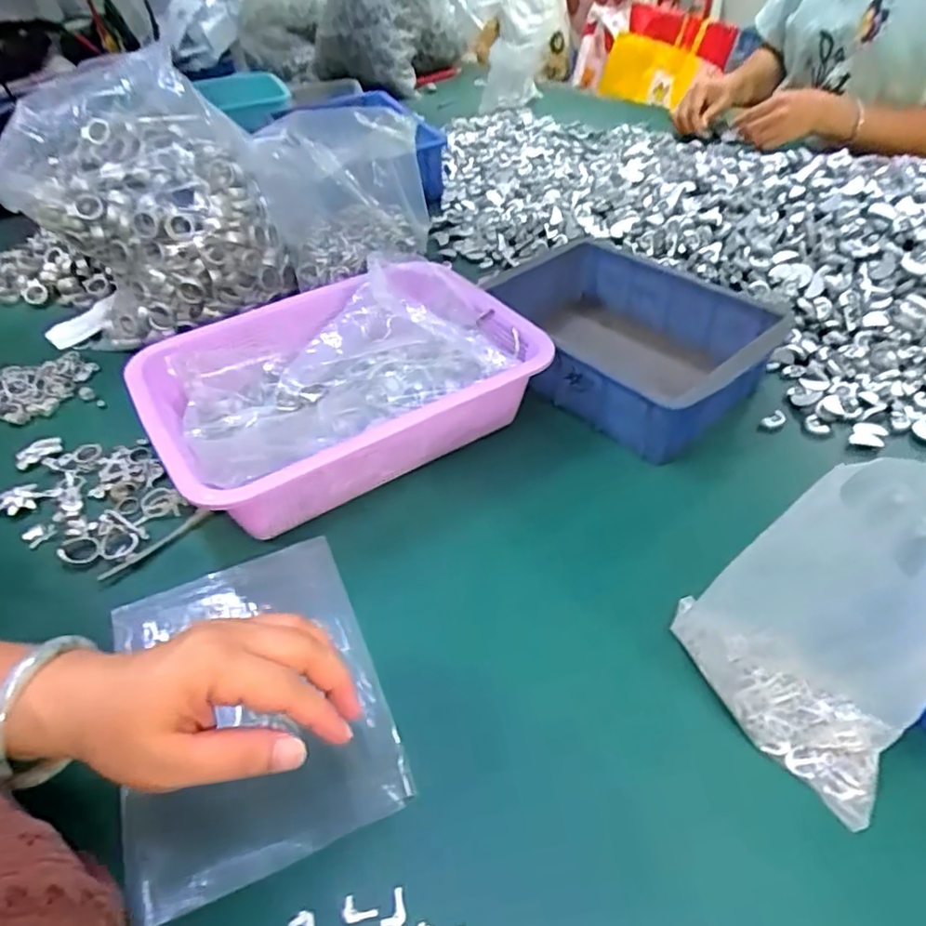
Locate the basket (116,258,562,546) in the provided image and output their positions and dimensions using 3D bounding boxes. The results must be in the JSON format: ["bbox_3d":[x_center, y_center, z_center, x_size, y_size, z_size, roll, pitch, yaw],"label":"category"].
[{"bbox_3d":[-0.098,-0.062,0.536,0.299,0.088,0.219,-26,49,-21],"label":"basket"}]

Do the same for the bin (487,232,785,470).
[{"bbox_3d":[0.148,-0.118,0.587,0.186,0.074,0.251,-31,51,-25],"label":"bin"}]

